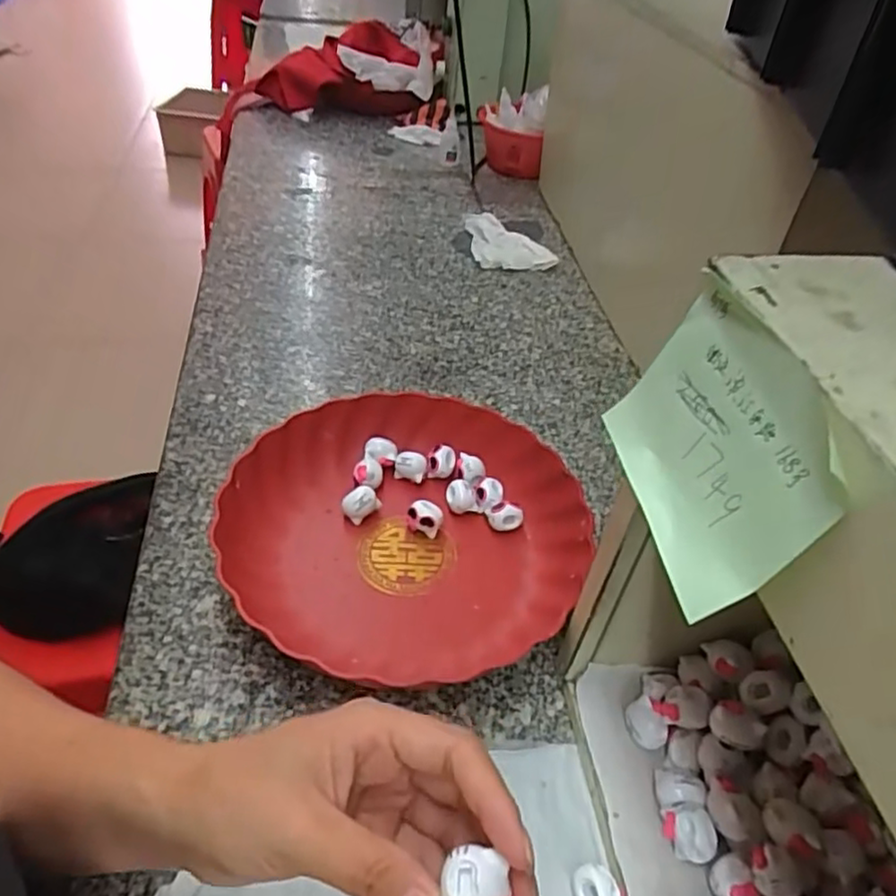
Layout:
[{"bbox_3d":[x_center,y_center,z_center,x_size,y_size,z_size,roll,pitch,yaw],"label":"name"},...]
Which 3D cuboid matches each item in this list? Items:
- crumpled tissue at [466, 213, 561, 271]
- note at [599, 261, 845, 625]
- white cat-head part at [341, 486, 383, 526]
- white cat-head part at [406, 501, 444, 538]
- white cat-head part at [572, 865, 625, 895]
[{"bbox_3d":[0.075,-0.256,0.839,0.098,0.030,0.110,0,43,-6],"label":"crumpled tissue"},{"bbox_3d":[0.085,-0.003,0.219,0.008,0.071,0.097,12,38,-21],"label":"note"},{"bbox_3d":[-0.063,0.041,0.495,0.026,0.022,0.016,-32,54,-34],"label":"white cat-head part"},{"bbox_3d":[-0.017,0.050,0.475,0.025,0.022,0.016,5,42,0],"label":"white cat-head part"},{"bbox_3d":[0.072,0.216,0.325,0.024,0.018,0.023,3,42,-3],"label":"white cat-head part"}]

